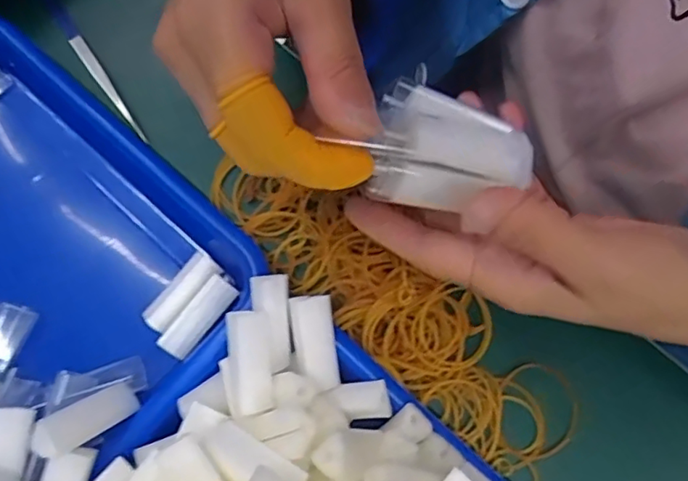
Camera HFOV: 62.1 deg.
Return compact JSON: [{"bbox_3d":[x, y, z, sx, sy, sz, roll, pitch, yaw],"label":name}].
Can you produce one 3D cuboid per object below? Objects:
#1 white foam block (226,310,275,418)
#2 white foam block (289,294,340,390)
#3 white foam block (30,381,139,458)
[{"bbox_3d":[-0.043,0.057,0.272,0.018,0.020,0.046,-9,78,-1],"label":"white foam block"},{"bbox_3d":[-0.015,0.050,0.285,0.019,0.017,0.045,-12,88,-17],"label":"white foam block"},{"bbox_3d":[-0.118,0.083,0.265,0.011,0.048,0.018,-44,78,31],"label":"white foam block"}]

